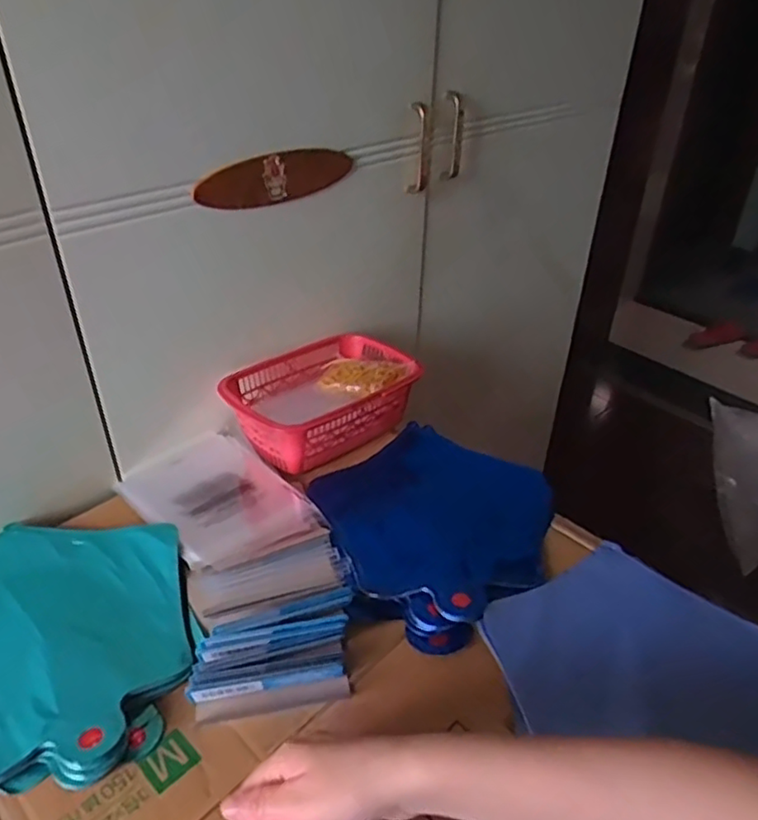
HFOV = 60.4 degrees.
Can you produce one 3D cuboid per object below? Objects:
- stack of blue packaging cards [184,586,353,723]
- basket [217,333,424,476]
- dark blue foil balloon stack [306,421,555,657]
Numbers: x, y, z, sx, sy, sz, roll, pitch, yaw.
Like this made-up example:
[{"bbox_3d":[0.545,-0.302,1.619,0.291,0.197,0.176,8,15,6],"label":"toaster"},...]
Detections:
[{"bbox_3d":[-0.081,0.189,0.502,0.130,0.033,0.081,-8,36,-13],"label":"stack of blue packaging cards"},{"bbox_3d":[-0.066,-0.017,0.761,0.224,0.072,0.152,-26,44,-33],"label":"basket"},{"bbox_3d":[0.051,0.102,0.634,0.247,0.027,0.236,-25,39,-33],"label":"dark blue foil balloon stack"}]

